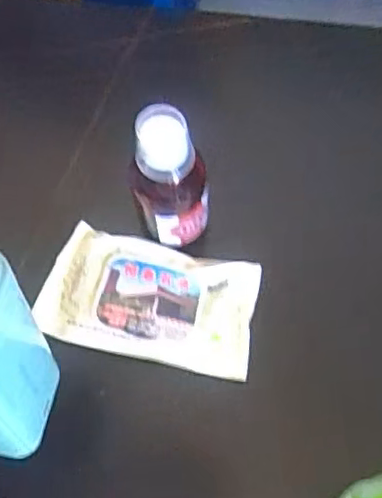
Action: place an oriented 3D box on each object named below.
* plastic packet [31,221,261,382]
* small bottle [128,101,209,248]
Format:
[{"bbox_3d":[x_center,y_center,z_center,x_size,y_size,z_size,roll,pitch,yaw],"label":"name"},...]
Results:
[{"bbox_3d":[-0.032,0.038,0.455,0.159,0.031,0.088,11,69,6],"label":"plastic packet"},{"bbox_3d":[-0.015,-0.047,0.420,0.050,0.123,0.042,-10,68,-2],"label":"small bottle"}]

